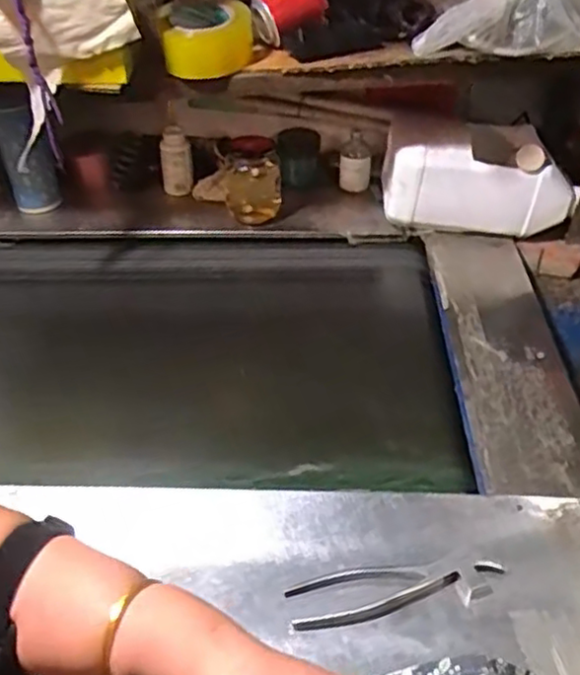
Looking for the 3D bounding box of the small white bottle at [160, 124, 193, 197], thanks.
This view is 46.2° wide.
[{"bbox_3d":[-0.178,-0.273,1.068,0.051,0.101,0.045,-11,44,-9],"label":"small white bottle"}]

